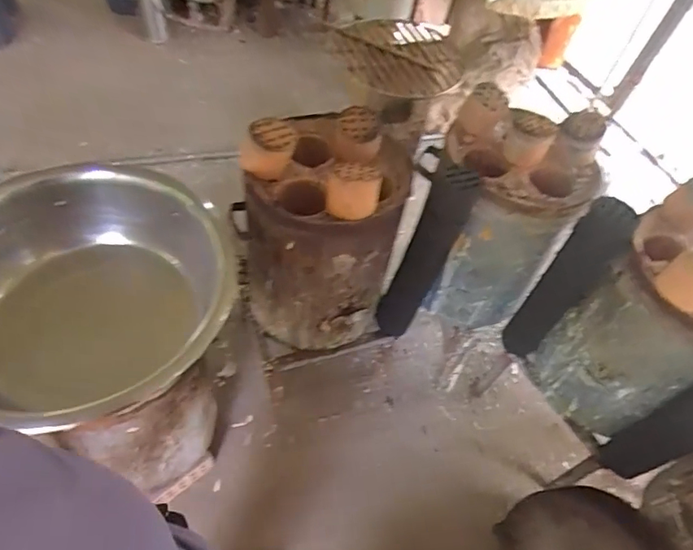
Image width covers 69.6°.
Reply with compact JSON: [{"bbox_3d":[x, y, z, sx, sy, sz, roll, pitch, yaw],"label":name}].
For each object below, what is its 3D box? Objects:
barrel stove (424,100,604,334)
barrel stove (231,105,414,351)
[{"bbox_3d":[0.392,-0.136,1.292,0.340,0.479,0.312,7,51,-3],"label":"barrel stove"},{"bbox_3d":[-0.058,-0.103,1.230,0.361,0.511,0.359,18,52,5],"label":"barrel stove"}]

